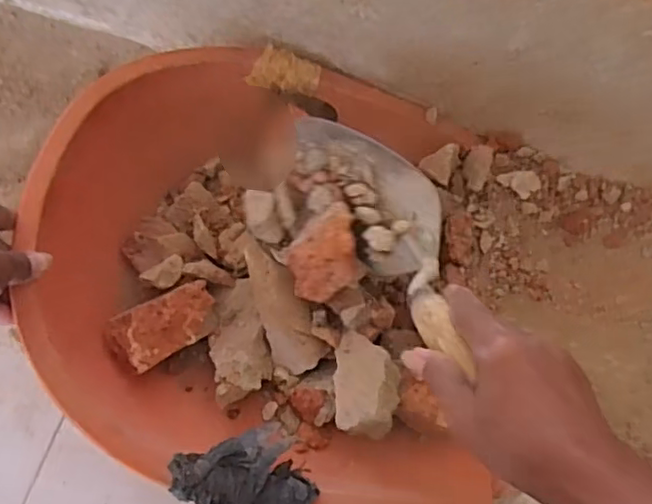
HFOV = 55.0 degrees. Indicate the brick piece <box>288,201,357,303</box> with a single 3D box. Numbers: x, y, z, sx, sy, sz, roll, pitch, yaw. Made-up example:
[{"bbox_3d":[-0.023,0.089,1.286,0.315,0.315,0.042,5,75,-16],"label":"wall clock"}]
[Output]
[{"bbox_3d":[-0.002,0.003,0.480,0.038,0.078,0.054,-17,61,-40],"label":"brick piece"}]

